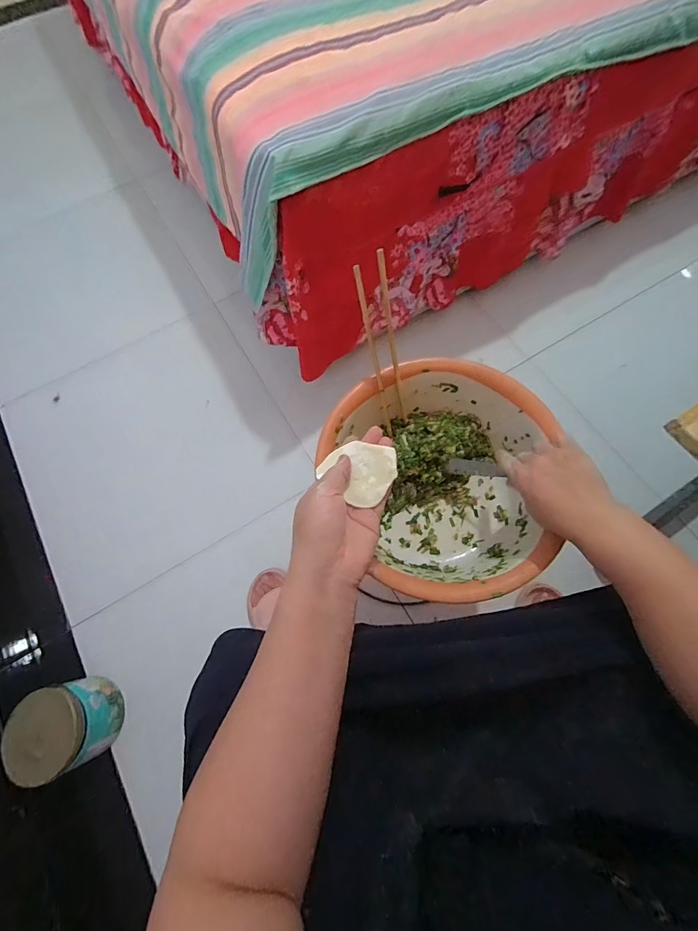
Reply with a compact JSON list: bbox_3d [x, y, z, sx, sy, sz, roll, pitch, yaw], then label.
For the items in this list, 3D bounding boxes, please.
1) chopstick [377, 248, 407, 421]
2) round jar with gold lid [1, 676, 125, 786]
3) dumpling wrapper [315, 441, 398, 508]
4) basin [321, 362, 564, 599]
[{"bbox_3d":[0.053,-0.142,0.466,0.012,0.210,0.010,-21,42,-6],"label":"chopstick"},{"bbox_3d":[-0.479,0.439,0.656,0.121,0.117,0.127,-1,70,2],"label":"round jar with gold lid"},{"bbox_3d":[0.011,0.003,0.363,0.063,0.012,0.061,41,76,14],"label":"dumpling wrapper"},{"bbox_3d":[0.099,0.020,0.496,0.255,0.109,0.278,-1,70,2],"label":"basin"}]

